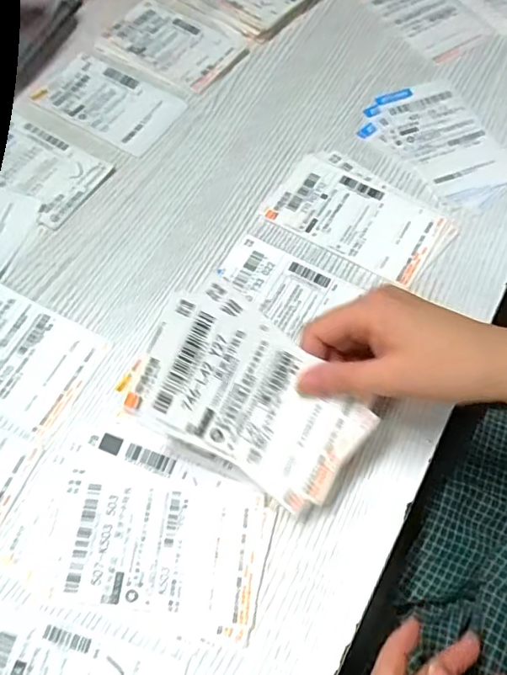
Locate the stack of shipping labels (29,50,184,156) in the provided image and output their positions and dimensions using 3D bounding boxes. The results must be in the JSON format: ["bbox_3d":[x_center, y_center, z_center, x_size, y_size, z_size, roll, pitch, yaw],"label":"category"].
[{"bbox_3d":[-0.136,-0.220,0.471,0.129,0.005,0.075,30,69,13],"label":"stack of shipping labels"}]

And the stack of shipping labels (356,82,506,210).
[{"bbox_3d":[0.166,-0.173,0.444,0.096,0.004,0.136,-36,70,-14],"label":"stack of shipping labels"}]

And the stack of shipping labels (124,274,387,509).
[{"bbox_3d":[0.000,0.033,0.299,0.136,0.004,0.088,32,90,-4],"label":"stack of shipping labels"}]

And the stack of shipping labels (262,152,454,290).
[{"bbox_3d":[0.083,-0.099,0.412,0.140,0.004,0.084,35,70,15],"label":"stack of shipping labels"}]

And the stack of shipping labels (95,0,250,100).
[{"bbox_3d":[-0.083,-0.283,0.499,0.131,0.005,0.086,31,70,13],"label":"stack of shipping labels"}]

